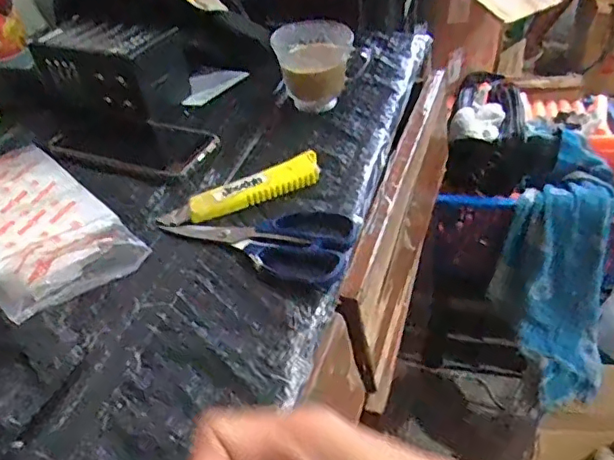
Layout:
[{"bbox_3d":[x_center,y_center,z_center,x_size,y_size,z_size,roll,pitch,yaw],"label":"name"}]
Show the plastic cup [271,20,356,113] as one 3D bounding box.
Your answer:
[{"bbox_3d":[0.007,-0.176,0.617,0.081,0.074,0.084,-4,40,3],"label":"plastic cup"}]

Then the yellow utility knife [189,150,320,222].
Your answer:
[{"bbox_3d":[-0.044,-0.040,0.511,0.127,0.018,0.029,-22,45,-20],"label":"yellow utility knife"}]

